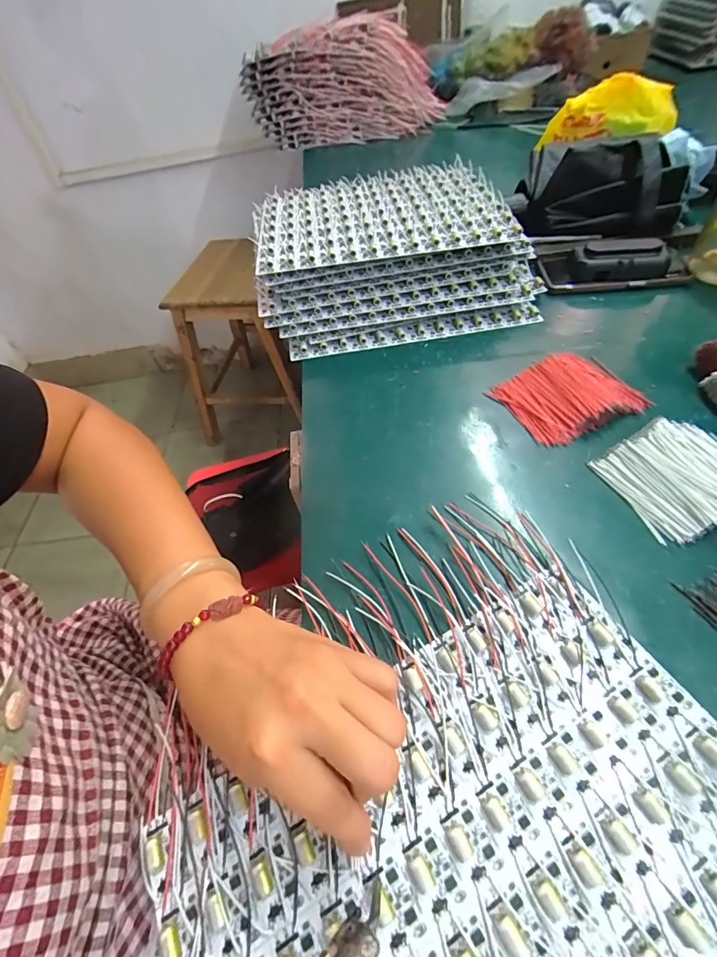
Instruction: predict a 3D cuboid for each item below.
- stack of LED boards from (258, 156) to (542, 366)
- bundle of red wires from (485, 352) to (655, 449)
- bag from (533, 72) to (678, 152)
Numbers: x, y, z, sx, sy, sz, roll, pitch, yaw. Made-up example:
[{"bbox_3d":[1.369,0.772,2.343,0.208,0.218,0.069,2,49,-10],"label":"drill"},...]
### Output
[{"bbox_3d":[0.035,-0.294,0.538,0.320,0.088,0.300,-9,52,-1],"label":"stack of LED boards"},{"bbox_3d":[0.193,-0.080,0.383,0.108,0.024,0.088,-20,53,-10],"label":"bundle of red wires"},{"bbox_3d":[0.387,-0.565,0.651,0.192,0.093,0.096,14,59,21],"label":"bag"}]

